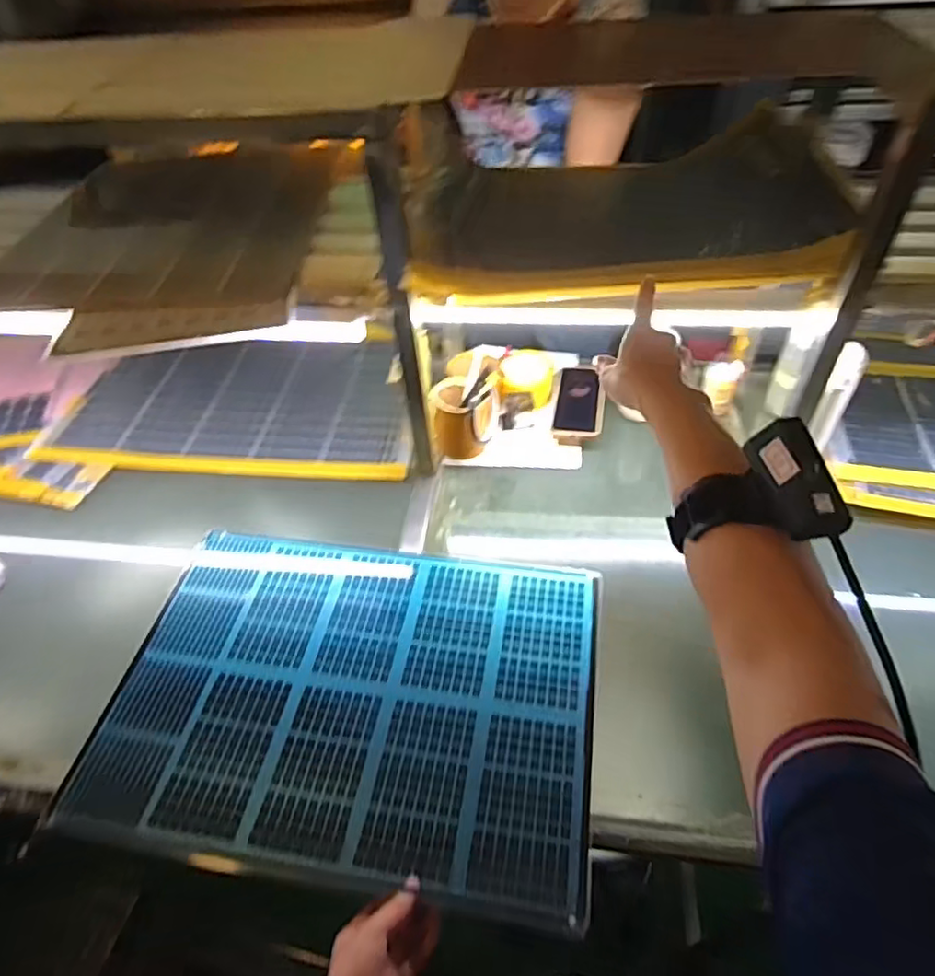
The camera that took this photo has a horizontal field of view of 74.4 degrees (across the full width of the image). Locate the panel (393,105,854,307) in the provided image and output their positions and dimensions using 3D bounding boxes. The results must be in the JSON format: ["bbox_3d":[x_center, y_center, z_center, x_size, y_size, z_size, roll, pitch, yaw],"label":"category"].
[{"bbox_3d":[0.190,-0.352,0.777,0.519,0.075,0.314,-3,48,1],"label":"panel"}]

